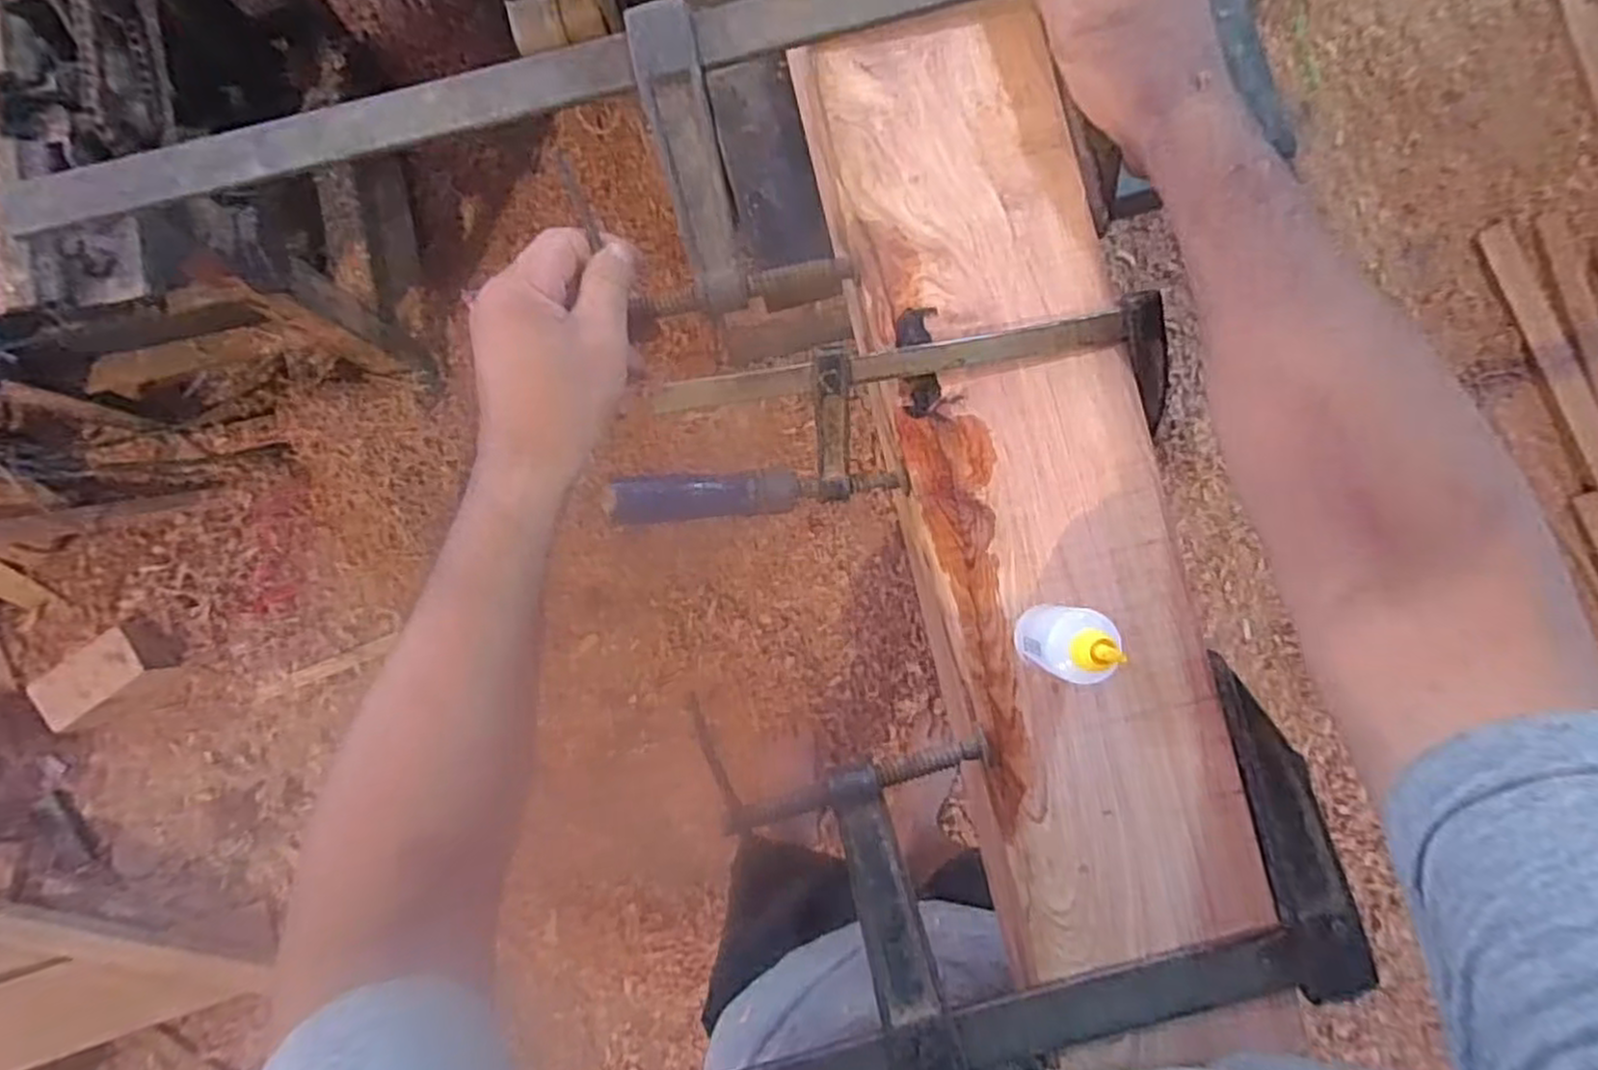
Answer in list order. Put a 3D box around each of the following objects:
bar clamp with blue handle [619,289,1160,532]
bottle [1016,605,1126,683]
[{"bbox_3d":[0.046,-0.058,0.380,0.280,0.030,0.068,-11,86,-1],"label":"bar clamp with blue handle"},{"bbox_3d":[0.118,0.047,0.335,0.025,0.071,0.030,14,86,1],"label":"bottle"}]

